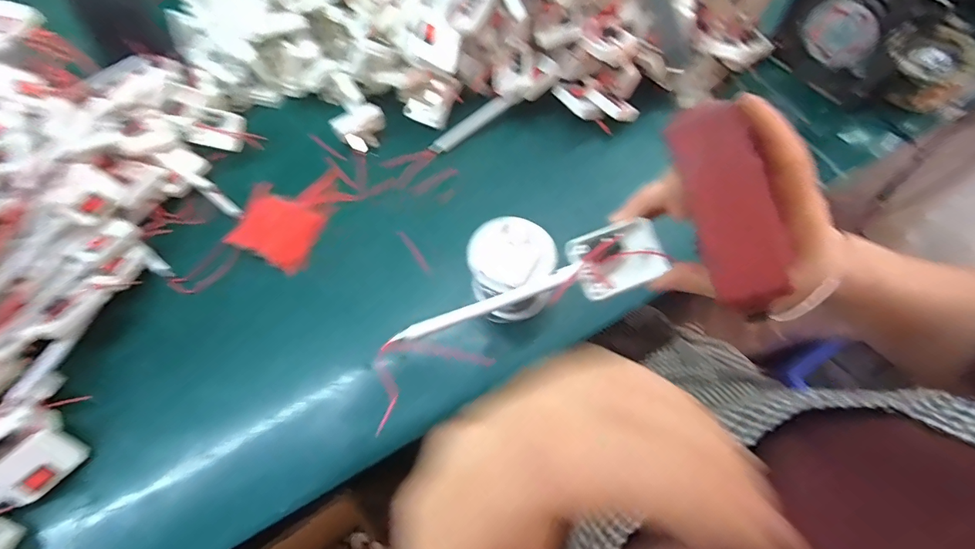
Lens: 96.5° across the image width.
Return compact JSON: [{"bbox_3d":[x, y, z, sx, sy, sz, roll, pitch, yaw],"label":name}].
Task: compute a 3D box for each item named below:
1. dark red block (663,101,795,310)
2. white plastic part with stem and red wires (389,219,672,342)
[{"bbox_3d":[0.096,-0.027,0.175,0.026,0.017,0.082,-19,92,-6],"label":"dark red block"},{"bbox_3d":[0.027,0.009,0.252,0.153,0.011,0.036,-21,69,0],"label":"white plastic part with stem and red wires"}]

